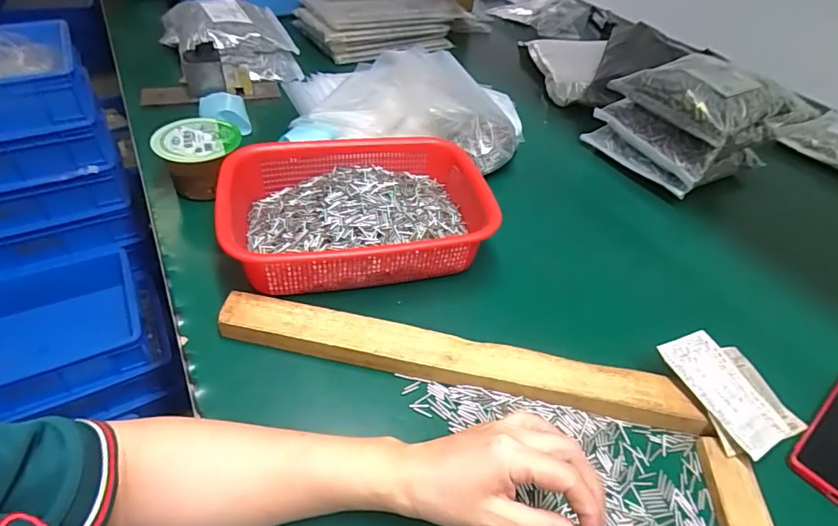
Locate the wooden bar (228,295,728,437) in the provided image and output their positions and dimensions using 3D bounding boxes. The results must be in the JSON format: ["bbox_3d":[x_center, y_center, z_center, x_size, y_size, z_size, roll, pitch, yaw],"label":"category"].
[{"bbox_3d":[0.031,0.087,0.436,0.430,0.030,0.042,10,44,6],"label":"wooden bar"}]

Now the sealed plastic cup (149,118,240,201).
[{"bbox_3d":[-0.271,-0.131,0.592,0.095,0.061,0.094,2,44,-2],"label":"sealed plastic cup"}]

